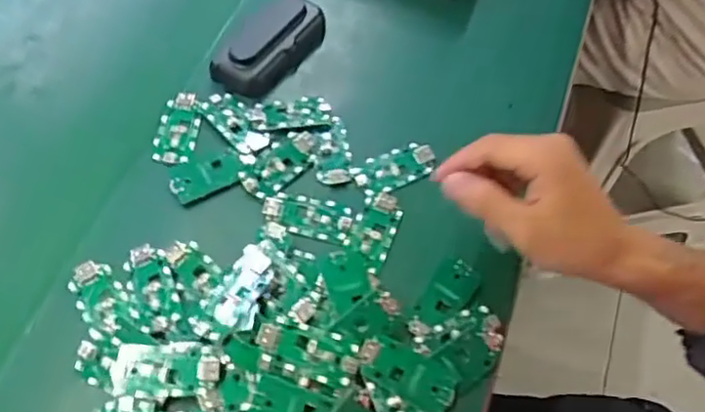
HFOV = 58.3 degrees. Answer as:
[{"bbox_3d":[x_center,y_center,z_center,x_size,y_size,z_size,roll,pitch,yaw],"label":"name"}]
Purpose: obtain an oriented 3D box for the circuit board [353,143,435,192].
[{"bbox_3d":[0.033,-0.030,0.487,0.063,0.009,0.031,-23,63,-13],"label":"circuit board"}]

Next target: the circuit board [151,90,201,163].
[{"bbox_3d":[-0.136,-0.061,0.488,0.032,0.009,0.062,7,61,3],"label":"circuit board"}]

